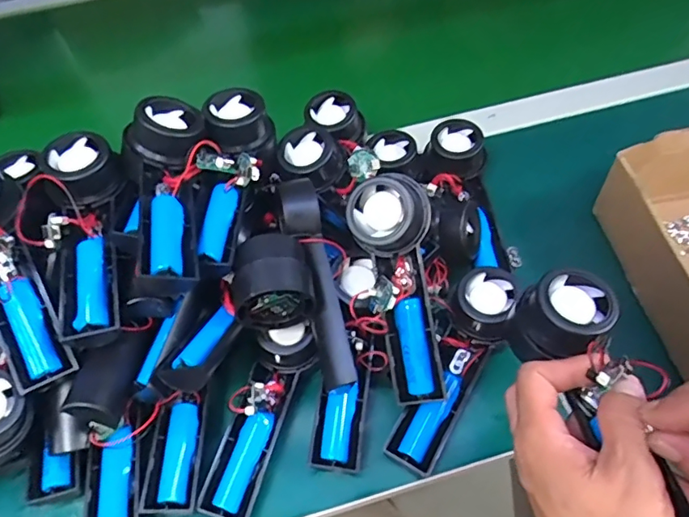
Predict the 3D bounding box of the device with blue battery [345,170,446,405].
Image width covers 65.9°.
[{"bbox_3d":[0.043,0.020,0.371,0.062,0.041,0.159,-11,93,-4],"label":"device with blue battery"}]

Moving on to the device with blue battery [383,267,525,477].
[{"bbox_3d":[0.083,0.080,0.400,0.056,0.038,0.160,25,73,19],"label":"device with blue battery"}]

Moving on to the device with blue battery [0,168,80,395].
[{"bbox_3d":[-0.231,0.008,0.356,0.056,0.046,0.164,-25,90,-13],"label":"device with blue battery"}]

